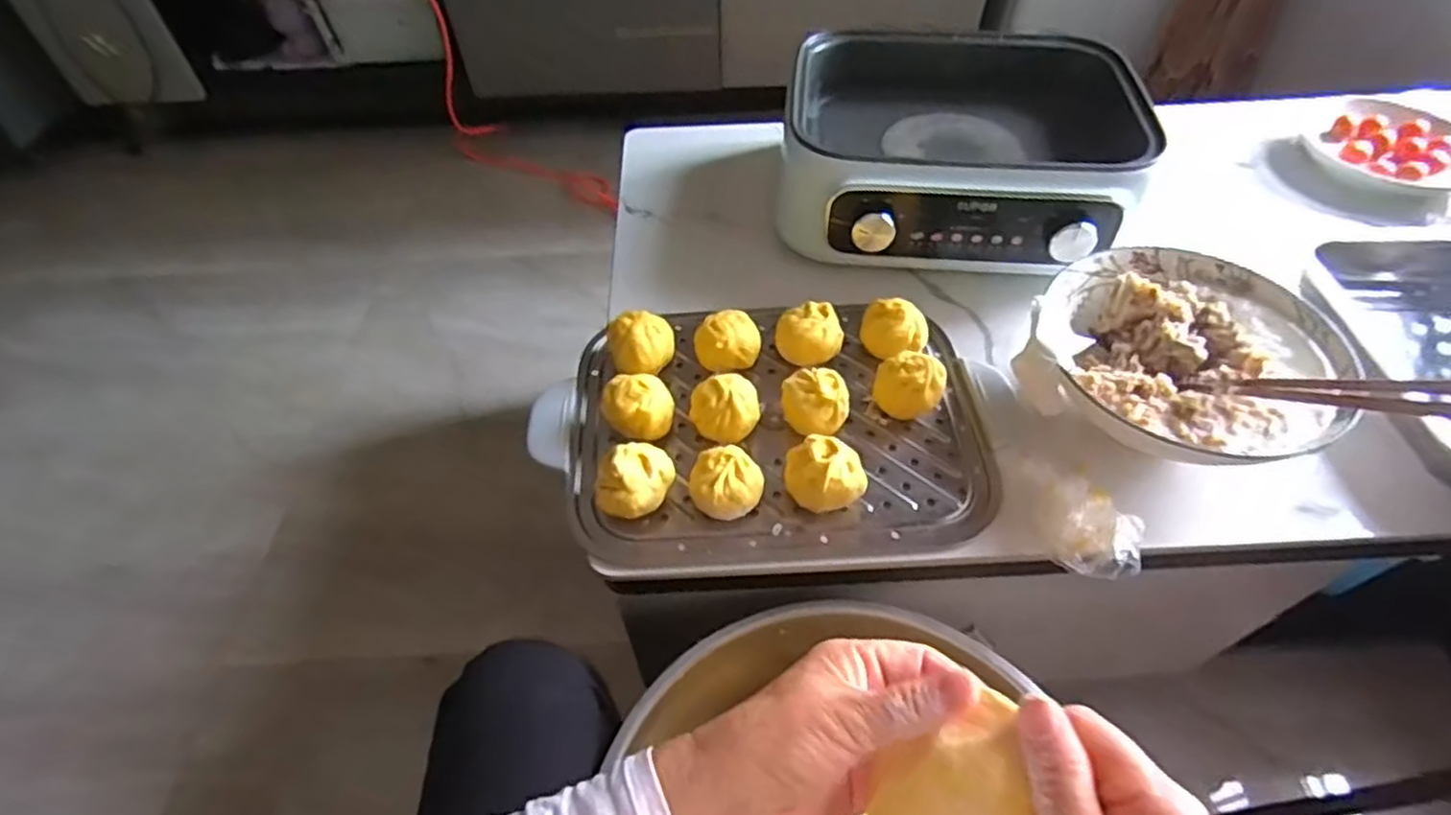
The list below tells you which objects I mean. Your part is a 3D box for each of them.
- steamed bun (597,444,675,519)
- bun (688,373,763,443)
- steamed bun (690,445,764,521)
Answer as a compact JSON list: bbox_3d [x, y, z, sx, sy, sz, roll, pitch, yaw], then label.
[{"bbox_3d":[-0.062,0.055,0.489,0.053,0.053,0.042,-15,53,-10],"label":"steamed bun"},{"bbox_3d":[0.000,0.005,0.531,0.051,0.046,0.046,-7,52,-3],"label":"bun"},{"bbox_3d":[0.002,0.057,0.489,0.048,0.043,0.043,7,52,7],"label":"steamed bun"}]

